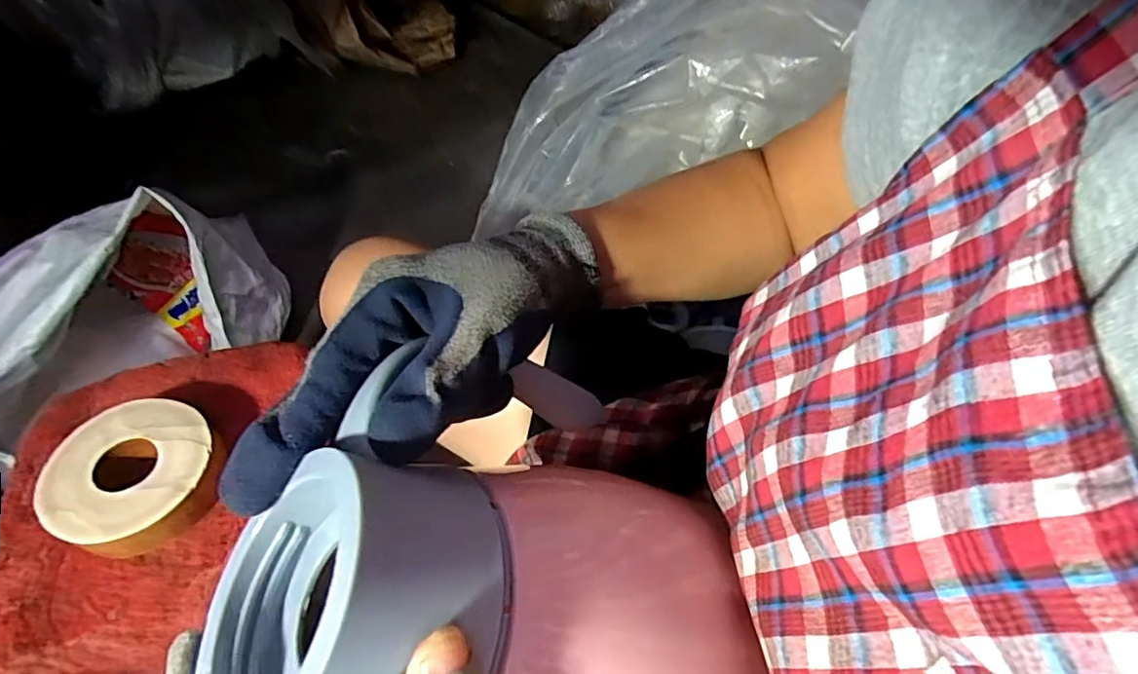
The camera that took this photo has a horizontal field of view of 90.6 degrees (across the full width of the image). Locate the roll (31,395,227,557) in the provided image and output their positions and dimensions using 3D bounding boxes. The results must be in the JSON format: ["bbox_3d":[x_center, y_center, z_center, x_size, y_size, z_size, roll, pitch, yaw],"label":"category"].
[{"bbox_3d":[-0.284,0.093,0.373,0.092,0.036,0.095,1,51,-1],"label":"roll"}]

